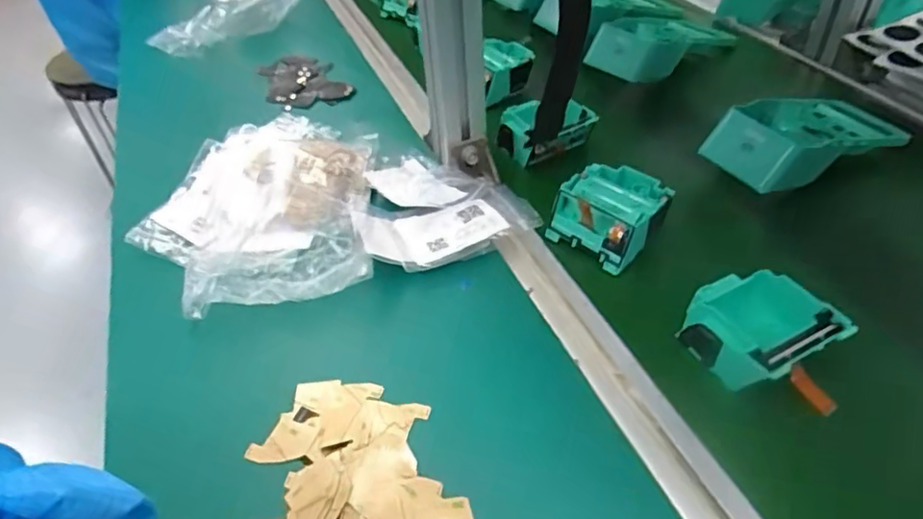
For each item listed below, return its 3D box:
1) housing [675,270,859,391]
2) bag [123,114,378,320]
[{"bbox_3d":[0.187,0.046,0.394,0.080,0.036,0.076,-23,47,-19],"label":"housing"},{"bbox_3d":[-0.181,-0.058,0.535,0.203,0.040,0.267,-6,40,-1],"label":"bag"}]

